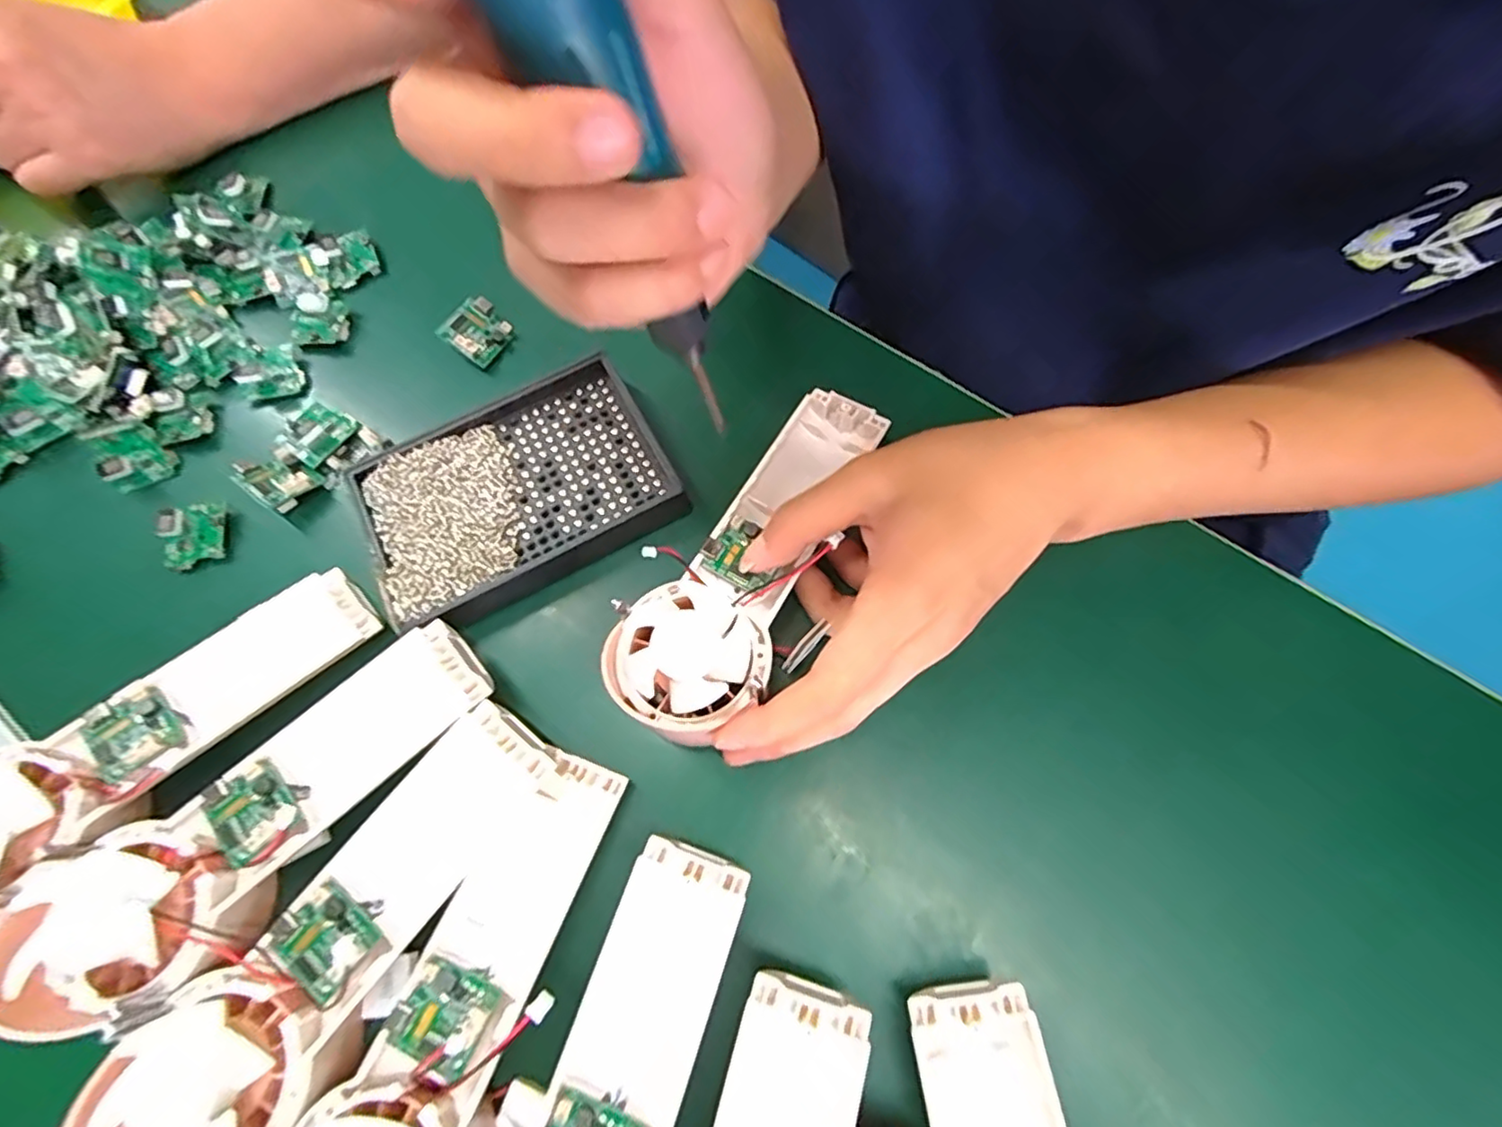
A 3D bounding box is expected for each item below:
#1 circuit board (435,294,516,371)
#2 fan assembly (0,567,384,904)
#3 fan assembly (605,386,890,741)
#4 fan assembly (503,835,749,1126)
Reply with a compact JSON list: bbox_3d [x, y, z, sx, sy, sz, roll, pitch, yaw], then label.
[{"bbox_3d":[-0.145,-0.124,0.337,0.029,0.007,0.035,36,62,-14],"label":"circuit board"},{"bbox_3d":[-0.243,0.070,0.258,0.178,0.030,0.055,-37,76,-25],"label":"fan assembly"},{"bbox_3d":[0.003,-0.008,0.274,0.058,0.024,0.172,28,65,11],"label":"fan assembly"},{"bbox_3d":[-0.052,0.186,0.209,0.062,0.044,0.176,17,70,1],"label":"fan assembly"}]

